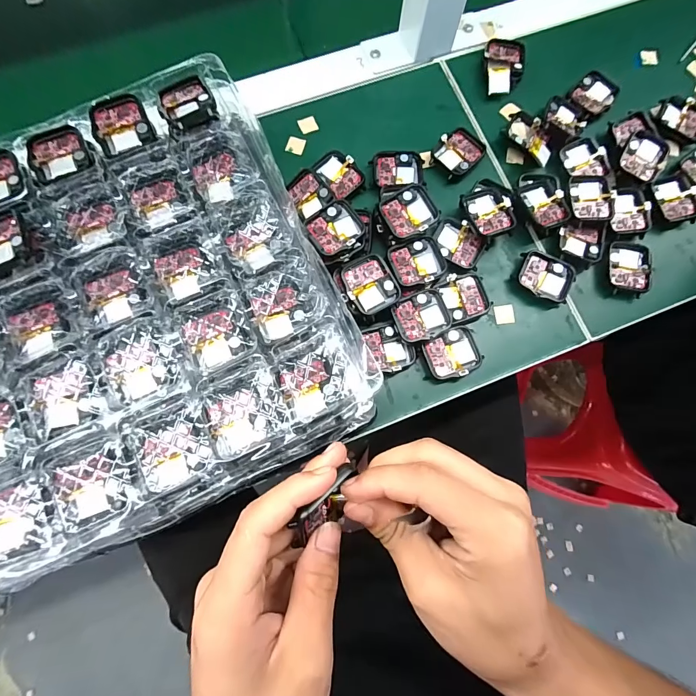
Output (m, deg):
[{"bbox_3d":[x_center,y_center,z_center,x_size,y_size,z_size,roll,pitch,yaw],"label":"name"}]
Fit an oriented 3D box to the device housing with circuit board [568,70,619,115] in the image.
[{"bbox_3d":[0.232,-0.240,0.349,0.038,0.008,0.043,44,80,7],"label":"device housing with circuit board"}]

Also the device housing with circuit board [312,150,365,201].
[{"bbox_3d":[-0.007,-0.151,0.323,0.034,0.010,0.042,-37,81,-9],"label":"device housing with circuit board"}]

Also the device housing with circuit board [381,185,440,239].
[{"bbox_3d":[0.049,-0.109,0.294,0.040,0.009,0.038,-30,86,-5],"label":"device housing with circuit board"}]

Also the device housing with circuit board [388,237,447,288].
[{"bbox_3d":[0.056,-0.067,0.300,0.041,0.013,0.039,-16,79,-5],"label":"device housing with circuit board"}]

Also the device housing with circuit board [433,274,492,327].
[{"bbox_3d":[0.095,-0.040,0.303,0.037,0.011,0.036,-18,79,-5],"label":"device housing with circuit board"}]

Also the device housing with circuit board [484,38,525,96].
[{"bbox_3d":[0.149,-0.269,0.350,0.037,0.011,0.062,6,78,0],"label":"device housing with circuit board"}]

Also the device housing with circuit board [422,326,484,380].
[{"bbox_3d":[0.083,0.005,0.294,0.041,0.010,0.035,-22,80,-6],"label":"device housing with circuit board"}]

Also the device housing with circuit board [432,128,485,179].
[{"bbox_3d":[0.098,-0.174,0.330,0.035,0.013,0.045,44,80,7],"label":"device housing with circuit board"}]

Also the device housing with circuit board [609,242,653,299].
[{"bbox_3d":[0.238,-0.068,0.314,0.032,0.010,0.047,6,78,0],"label":"device housing with circuit board"}]

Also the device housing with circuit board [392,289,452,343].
[{"bbox_3d":[0.058,-0.024,0.293,0.041,0.011,0.037,-16,79,-5],"label":"device housing with circuit board"}]

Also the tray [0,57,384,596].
[{"bbox_3d":[-0.150,-0.035,0.250,0.269,0.031,0.288,-23,81,-7],"label":"tray"}]

